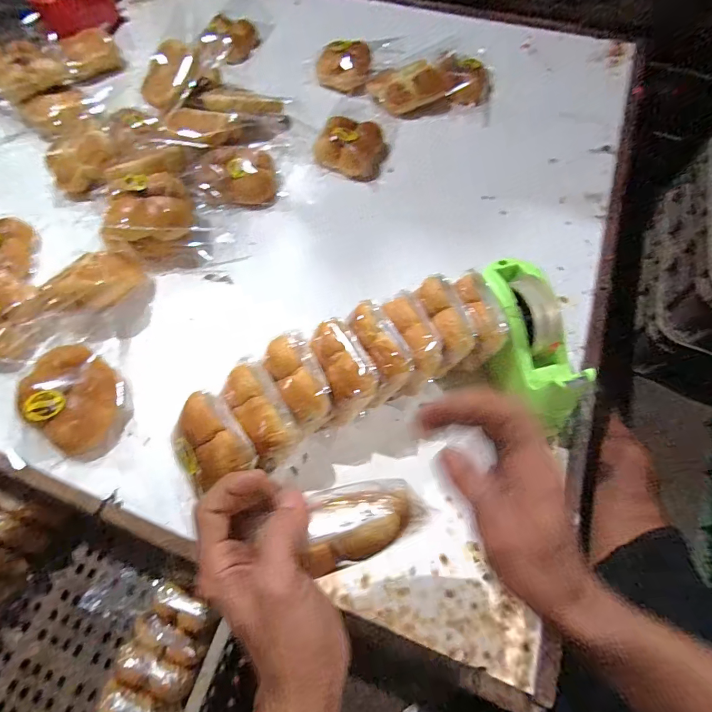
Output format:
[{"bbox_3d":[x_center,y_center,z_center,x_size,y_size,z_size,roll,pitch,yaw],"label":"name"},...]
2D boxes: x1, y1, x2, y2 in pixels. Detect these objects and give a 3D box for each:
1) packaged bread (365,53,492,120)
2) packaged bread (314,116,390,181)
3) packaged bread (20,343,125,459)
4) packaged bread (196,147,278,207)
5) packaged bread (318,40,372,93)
[{"bbox_3d":[0.150,-0.521,0.807,0.249,0.059,0.119,-8,64,-5],"label":"packaged bread"},{"bbox_3d":[-0.008,-0.359,0.714,0.110,0.048,0.112,0,63,-1],"label":"packaged bread"},{"bbox_3d":[-0.325,0.049,0.486,0.123,0.046,0.099,35,68,16],"label":"packaged bread"},{"bbox_3d":[-0.190,-0.285,0.671,0.123,0.046,0.110,-10,64,-6],"label":"packaged bread"},{"bbox_3d":[-0.025,-0.561,0.819,0.112,0.052,0.114,1,63,0],"label":"packaged bread"}]

